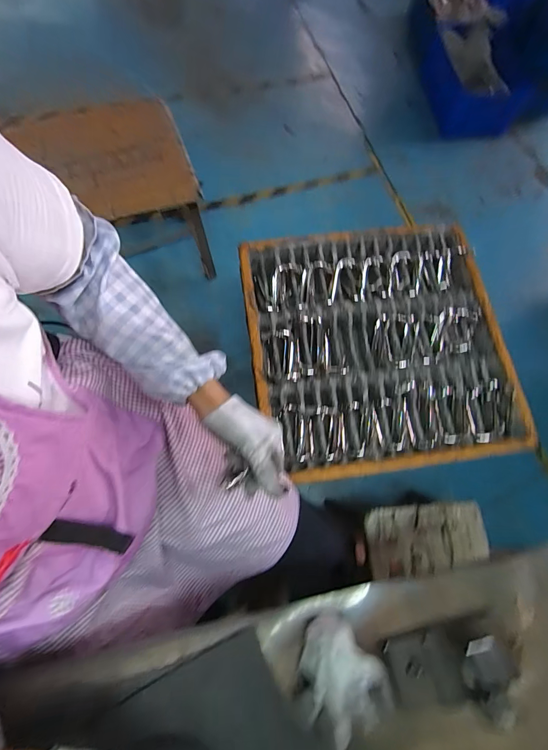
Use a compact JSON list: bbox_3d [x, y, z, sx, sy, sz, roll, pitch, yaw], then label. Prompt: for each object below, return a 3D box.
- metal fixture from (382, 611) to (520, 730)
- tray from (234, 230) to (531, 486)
[{"bbox_3d":[0.184,0.289,0.342,0.135,0.073,0.065,-12,73,-6],"label":"metal fixture"},{"bbox_3d":[0.222,-0.074,0.762,0.549,0.053,0.554,-7,72,-4],"label":"tray"}]

